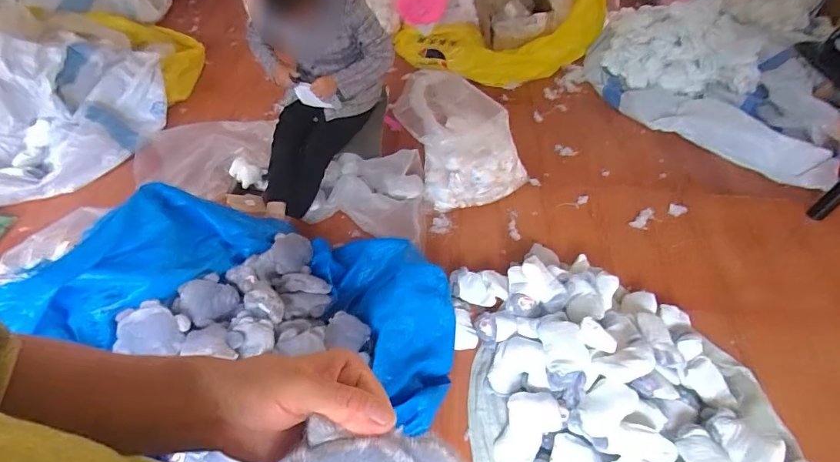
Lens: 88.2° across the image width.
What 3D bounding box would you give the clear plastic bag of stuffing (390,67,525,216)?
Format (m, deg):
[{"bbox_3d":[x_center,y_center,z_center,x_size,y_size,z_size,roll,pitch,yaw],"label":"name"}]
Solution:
[{"bbox_3d":[0.164,-0.425,1.860,0.412,0.346,0.628,-18,52,-13],"label":"clear plastic bag of stuffing"}]

